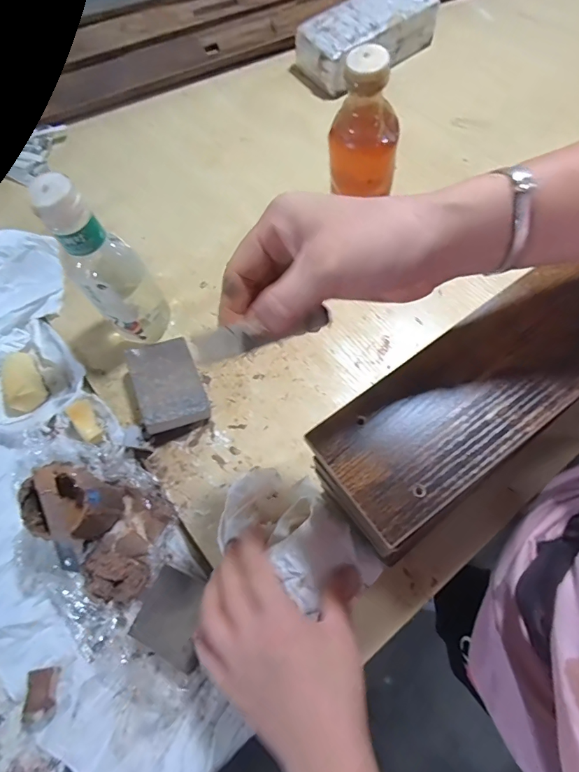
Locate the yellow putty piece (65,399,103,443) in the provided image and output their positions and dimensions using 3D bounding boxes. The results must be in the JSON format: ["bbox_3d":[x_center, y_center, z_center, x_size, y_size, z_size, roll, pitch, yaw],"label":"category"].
[{"bbox_3d":[-0.225,0.040,0.470,0.024,0.019,0.051,-36,69,-10],"label":"yellow putty piece"}]

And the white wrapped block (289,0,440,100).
[{"bbox_3d":[0.120,-0.538,0.652,0.216,0.069,0.103,-30,68,-6],"label":"white wrapped block"}]

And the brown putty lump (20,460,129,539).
[{"bbox_3d":[-0.215,0.116,0.414,0.085,0.077,0.066,23,72,14],"label":"brown putty lump"}]

